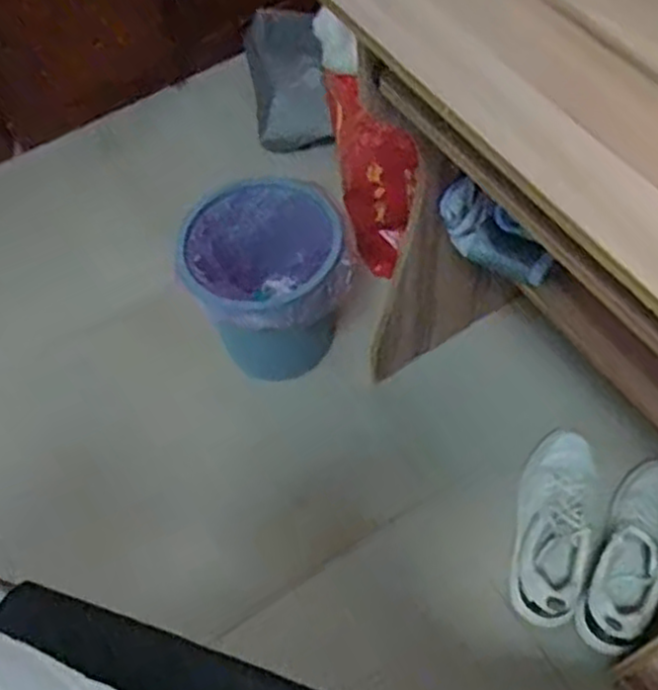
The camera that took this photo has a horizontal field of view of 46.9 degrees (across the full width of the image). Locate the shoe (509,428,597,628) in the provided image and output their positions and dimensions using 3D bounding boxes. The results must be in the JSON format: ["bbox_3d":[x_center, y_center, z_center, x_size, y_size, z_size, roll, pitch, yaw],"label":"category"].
[{"bbox_3d":[0.328,0.254,1.102,0.096,0.102,0.287,13,62,8],"label":"shoe"}]

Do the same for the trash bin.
[{"bbox_3d":[-0.090,-0.096,1.219,0.245,0.230,0.238,0,61,1],"label":"trash bin"}]

